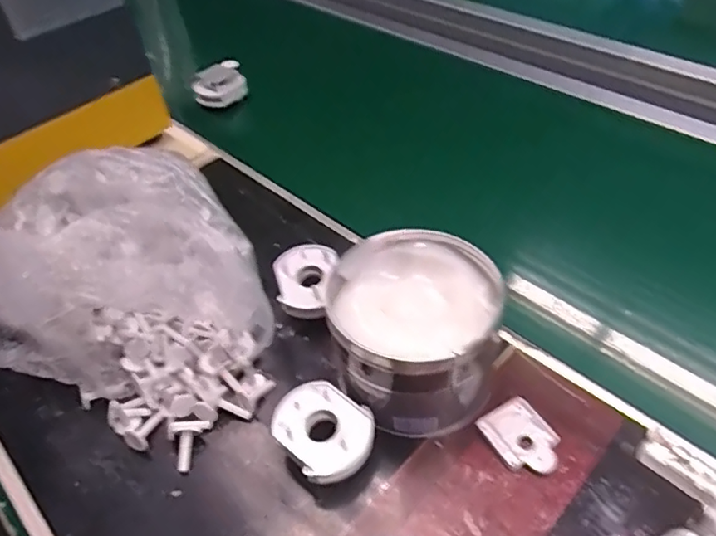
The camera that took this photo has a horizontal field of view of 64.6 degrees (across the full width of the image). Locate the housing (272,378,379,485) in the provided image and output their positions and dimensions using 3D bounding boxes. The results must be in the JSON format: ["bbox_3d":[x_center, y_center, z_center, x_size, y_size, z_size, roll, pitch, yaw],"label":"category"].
[{"bbox_3d":[-0.025,0.125,0.426,0.061,0.038,0.073,-34,52,-23],"label":"housing"}]

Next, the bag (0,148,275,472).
[{"bbox_3d":[-0.212,0.020,0.493,0.238,0.122,0.270,-23,48,-14],"label":"bag"}]

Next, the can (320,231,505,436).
[{"bbox_3d":[0.047,0.050,0.449,0.124,0.098,0.126,-4,46,4],"label":"can"}]

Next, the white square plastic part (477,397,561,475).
[{"bbox_3d":[0.123,0.128,0.426,0.044,0.008,0.058,-27,49,-18],"label":"white square plastic part"}]

